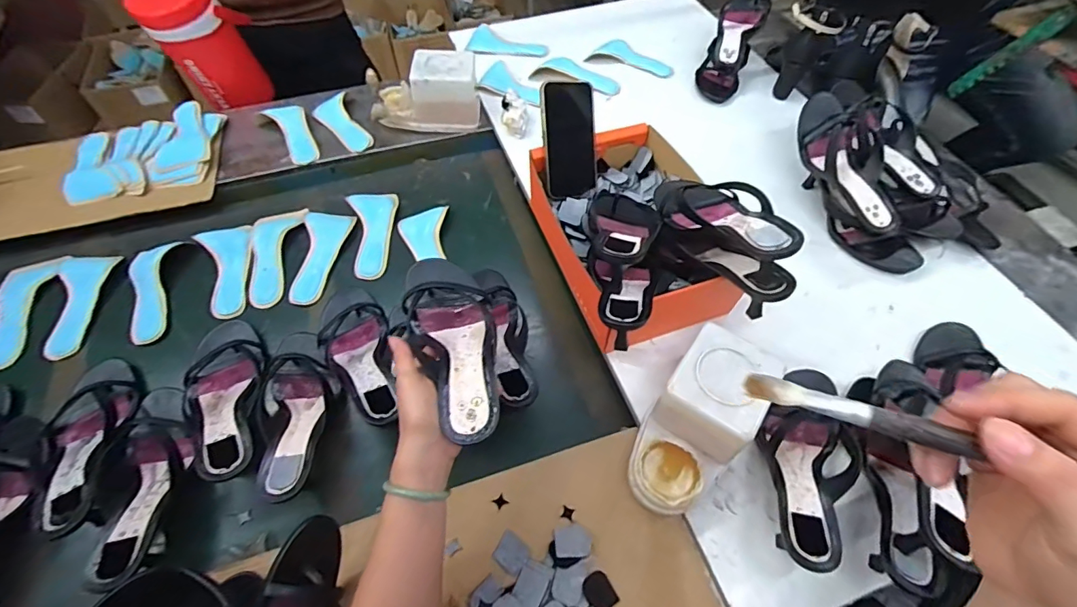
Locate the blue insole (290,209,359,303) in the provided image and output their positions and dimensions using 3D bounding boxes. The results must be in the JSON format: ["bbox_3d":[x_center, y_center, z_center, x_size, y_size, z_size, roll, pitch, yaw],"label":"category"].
[{"bbox_3d":[-0.336,-0.079,0.752,0.079,0.010,0.175,-5,57,-4],"label":"blue insole"}]

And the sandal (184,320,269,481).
[{"bbox_3d":[-0.388,0.112,0.596,0.086,0.048,0.237,-22,46,-15],"label":"sandal"}]

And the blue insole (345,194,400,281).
[{"bbox_3d":[-0.261,-0.113,0.775,0.073,0.008,0.165,-10,58,-11],"label":"blue insole"}]

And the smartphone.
[{"bbox_3d":[0.047,-0.233,0.687,0.078,0.154,0.012,-6,18,-14],"label":"smartphone"}]

